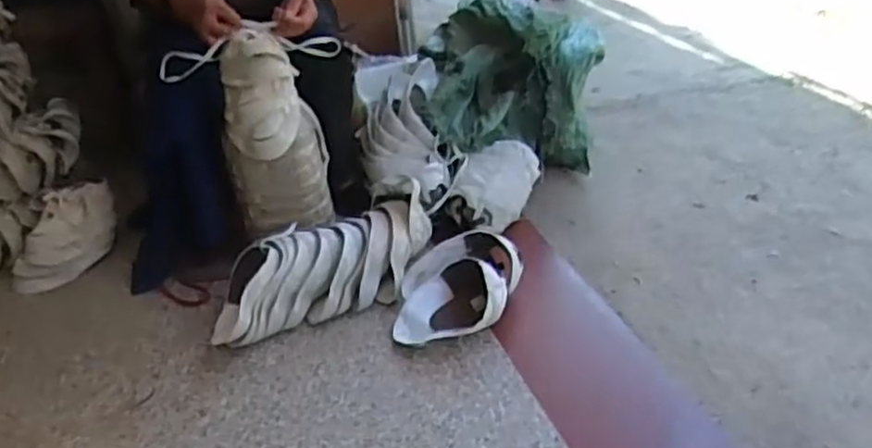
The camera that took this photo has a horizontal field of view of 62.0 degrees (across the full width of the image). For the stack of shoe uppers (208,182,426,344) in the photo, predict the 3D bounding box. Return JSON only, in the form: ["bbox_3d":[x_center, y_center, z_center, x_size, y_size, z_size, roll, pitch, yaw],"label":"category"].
[{"bbox_3d":[-0.198,0.079,1.332,0.450,0.127,0.163,-20,36,-22],"label":"stack of shoe uppers"}]

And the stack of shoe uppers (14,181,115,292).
[{"bbox_3d":[-0.770,0.025,1.501,0.133,0.132,0.219,2,33,11],"label":"stack of shoe uppers"}]

